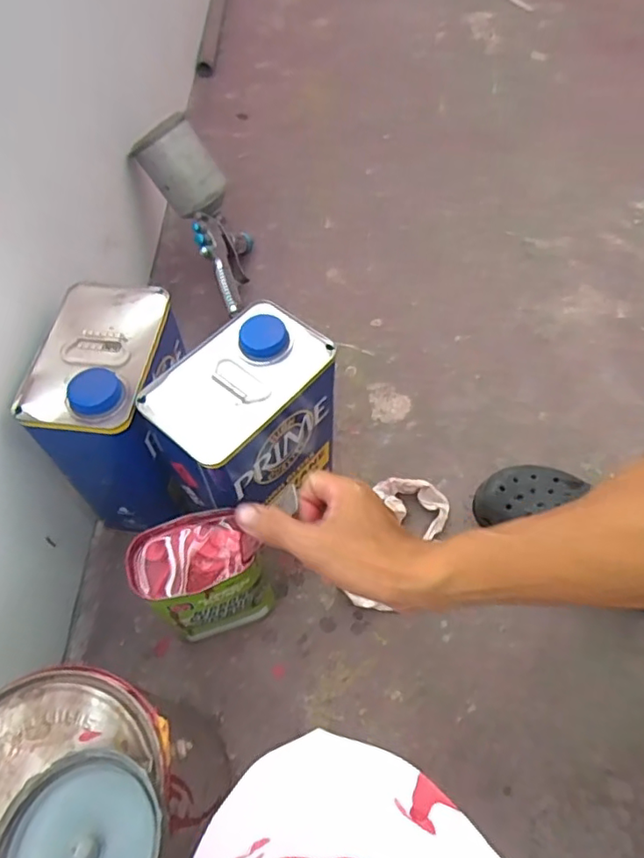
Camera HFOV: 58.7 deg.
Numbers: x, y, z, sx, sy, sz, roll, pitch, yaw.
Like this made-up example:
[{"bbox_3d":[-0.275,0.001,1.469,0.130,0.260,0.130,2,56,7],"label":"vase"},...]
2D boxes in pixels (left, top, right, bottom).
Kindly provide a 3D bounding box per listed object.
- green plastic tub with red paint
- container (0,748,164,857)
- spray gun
[{"bbox_3d":[-0.112,0.155,0.571,0.110,0.179,0.075,-17,60,-10],"label":"green plastic tub with red paint"},{"bbox_3d":[-0.148,0.254,0.345,0.101,0.028,0.101,0,58,0],"label":"container"},{"bbox_3d":[-0.168,-0.316,0.846,0.117,0.104,0.283,-29,104,-16],"label":"spray gun"}]

